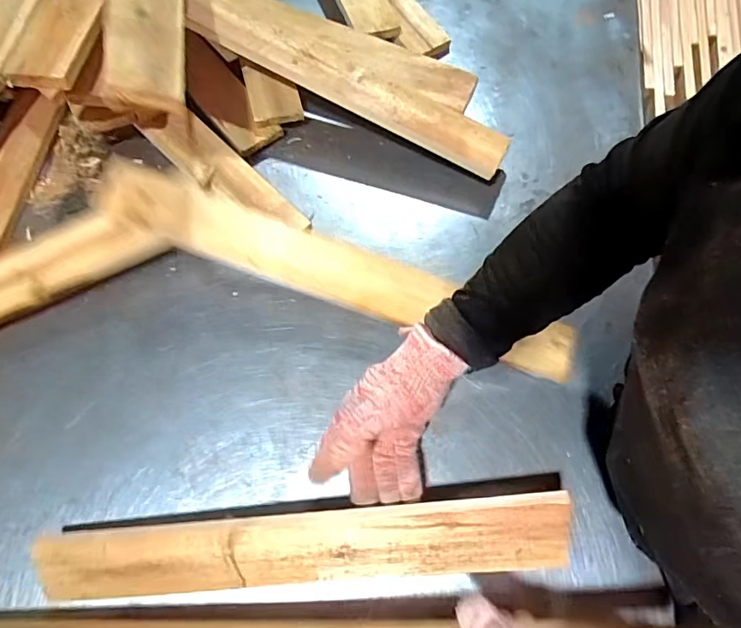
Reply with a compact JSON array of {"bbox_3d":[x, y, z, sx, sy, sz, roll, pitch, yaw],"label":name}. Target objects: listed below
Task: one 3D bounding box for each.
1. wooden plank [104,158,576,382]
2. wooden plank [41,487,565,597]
[{"bbox_3d":[-0.029,-0.039,0.501,0.487,0.022,0.067,22,78,-2],"label":"wooden plank"},{"bbox_3d":[-0.063,0.197,0.420,0.442,0.011,0.061,-6,94,5],"label":"wooden plank"}]

